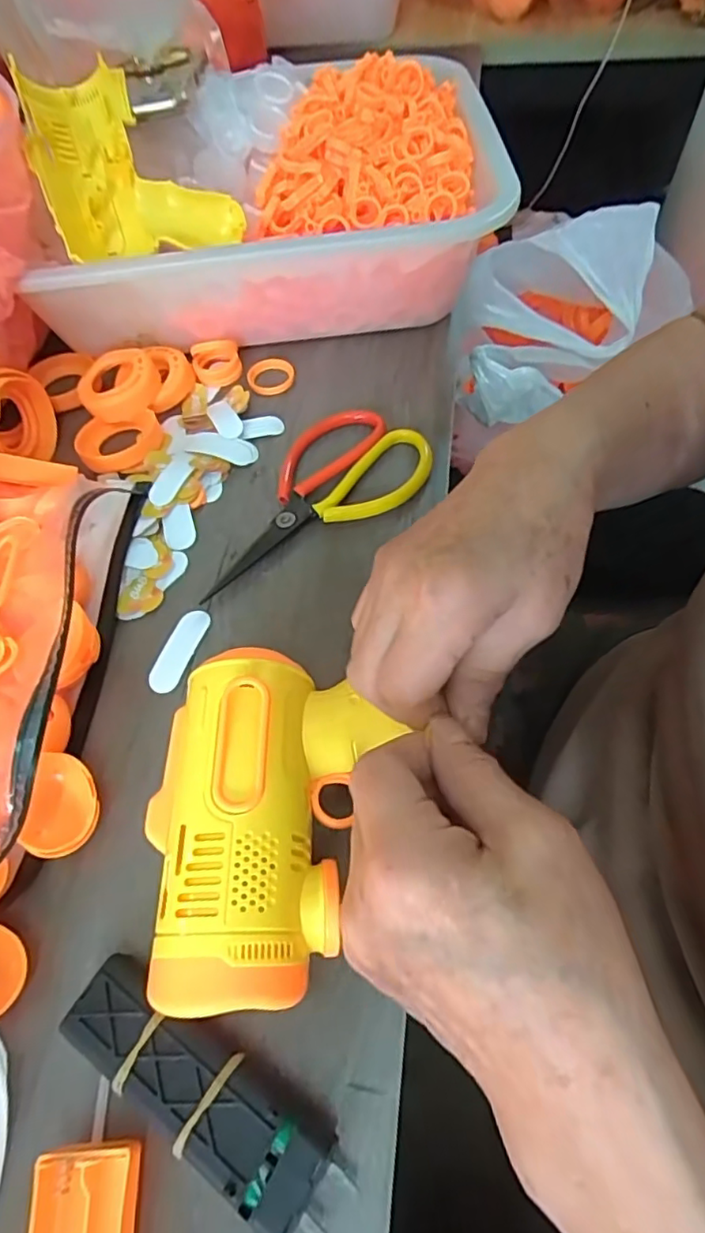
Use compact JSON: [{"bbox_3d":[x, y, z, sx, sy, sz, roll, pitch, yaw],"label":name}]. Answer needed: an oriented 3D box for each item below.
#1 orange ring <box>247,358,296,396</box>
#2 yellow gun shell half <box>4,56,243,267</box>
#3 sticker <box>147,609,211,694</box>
[{"bbox_3d":[-0.062,-0.183,0.444,0.035,0.006,0.035,-2,60,3],"label":"orange ring"},{"bbox_3d":[-0.152,-0.313,0.404,0.120,0.033,0.121,-18,93,-11],"label":"yellow gun shell half"},{"bbox_3d":[-0.097,0.018,0.328,0.016,0.004,0.051,15,62,13],"label":"sticker"}]

